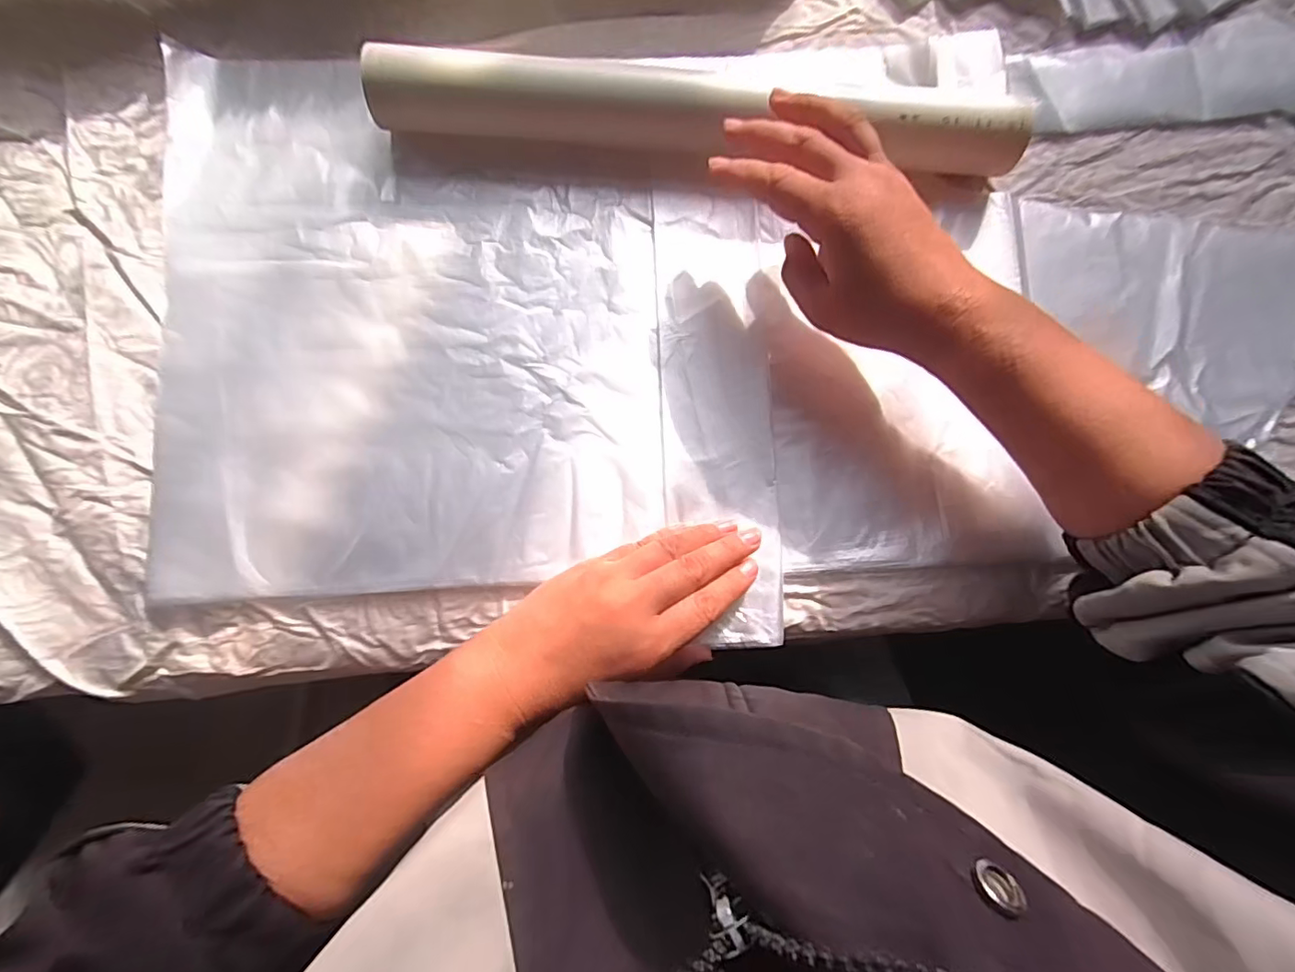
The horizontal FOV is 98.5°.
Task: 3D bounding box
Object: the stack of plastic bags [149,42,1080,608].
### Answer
[{"bbox_3d":[-0.027,-0.096,0.319,0.470,0.008,0.296,-2,84,-2],"label":"stack of plastic bags"}]

